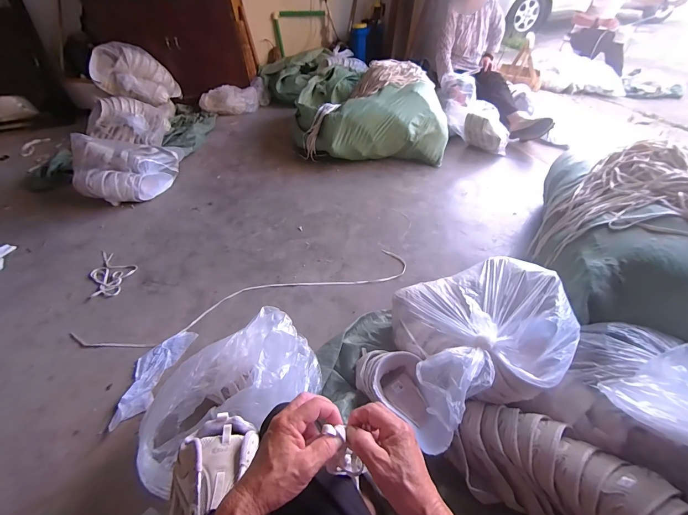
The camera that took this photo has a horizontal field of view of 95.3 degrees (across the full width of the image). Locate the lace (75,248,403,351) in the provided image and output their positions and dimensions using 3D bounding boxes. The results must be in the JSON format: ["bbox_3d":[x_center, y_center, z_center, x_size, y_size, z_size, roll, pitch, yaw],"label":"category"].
[{"bbox_3d":[-0.338,0.166,1.151,1.204,0.012,0.154,-15,43,-11],"label":"lace"}]

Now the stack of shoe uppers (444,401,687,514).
[{"bbox_3d":[0.442,0.464,0.640,0.439,0.174,0.208,10,64,49],"label":"stack of shoe uppers"}]

